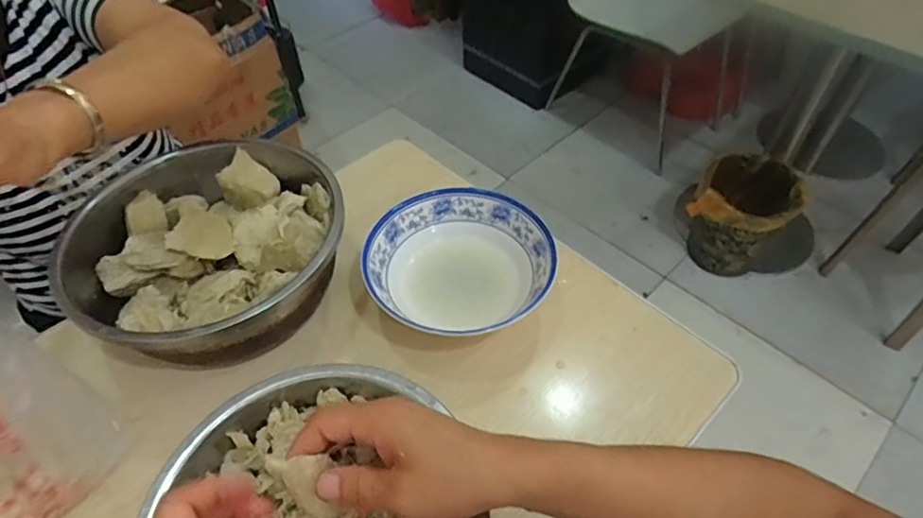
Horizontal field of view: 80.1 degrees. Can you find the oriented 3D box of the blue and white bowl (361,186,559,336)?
[{"bbox_3d":[-0.002,0.007,0.578,0.185,0.057,0.176,0,50,0],"label":"blue and white bowl"}]

